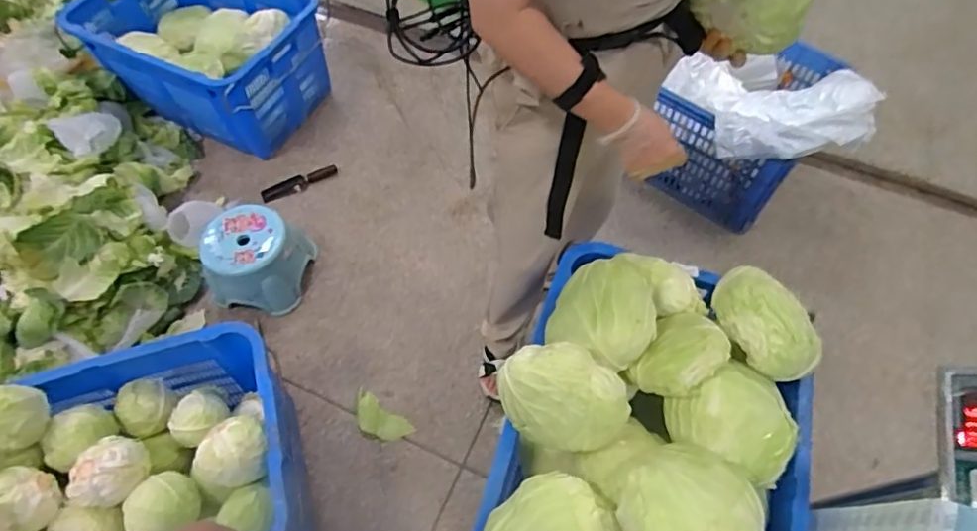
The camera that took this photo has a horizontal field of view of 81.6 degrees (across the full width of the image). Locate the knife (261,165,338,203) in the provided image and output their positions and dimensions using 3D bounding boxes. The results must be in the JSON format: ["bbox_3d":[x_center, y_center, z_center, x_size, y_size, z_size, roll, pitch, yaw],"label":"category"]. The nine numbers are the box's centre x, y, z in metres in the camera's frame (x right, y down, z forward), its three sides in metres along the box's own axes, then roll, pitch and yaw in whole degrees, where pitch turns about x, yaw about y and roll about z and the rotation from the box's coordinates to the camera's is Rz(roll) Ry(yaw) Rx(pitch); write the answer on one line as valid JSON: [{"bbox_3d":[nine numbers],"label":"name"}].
[{"bbox_3d":[-0.596,-0.259,1.788,0.240,0.021,0.050,-22,62,-13],"label":"knife"}]

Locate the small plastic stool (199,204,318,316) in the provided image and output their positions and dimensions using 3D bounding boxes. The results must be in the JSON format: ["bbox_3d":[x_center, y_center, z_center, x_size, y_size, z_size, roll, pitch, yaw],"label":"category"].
[{"bbox_3d":[-0.624,-0.021,1.549,0.245,0.177,0.253,0,59,-1],"label":"small plastic stool"}]

